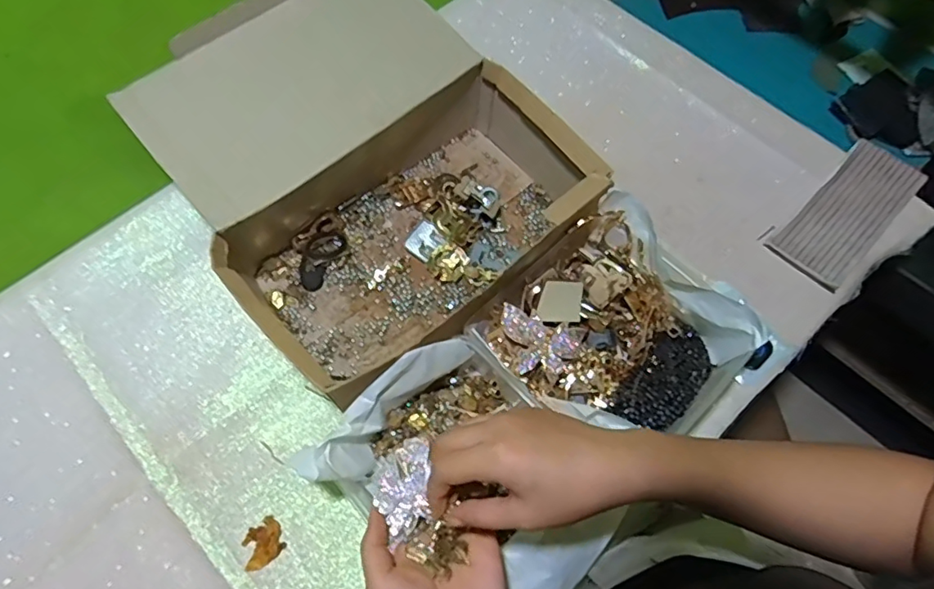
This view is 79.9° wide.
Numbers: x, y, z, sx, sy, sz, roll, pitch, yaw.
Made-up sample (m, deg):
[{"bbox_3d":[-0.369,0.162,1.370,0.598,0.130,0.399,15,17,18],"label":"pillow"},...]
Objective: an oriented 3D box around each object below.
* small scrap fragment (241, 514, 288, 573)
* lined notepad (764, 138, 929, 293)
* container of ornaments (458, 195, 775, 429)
[{"bbox_3d":[-0.178,0.216,0.483,0.039,0.005,0.032,-39,71,-16],"label":"small scrap fragment"},{"bbox_3d":[0.413,-0.089,0.603,0.178,0.013,0.080,-43,73,-11],"label":"lined notepad"},{"bbox_3d":[0.138,0.042,0.525,0.200,0.072,0.206,-42,72,-17],"label":"container of ornaments"}]

